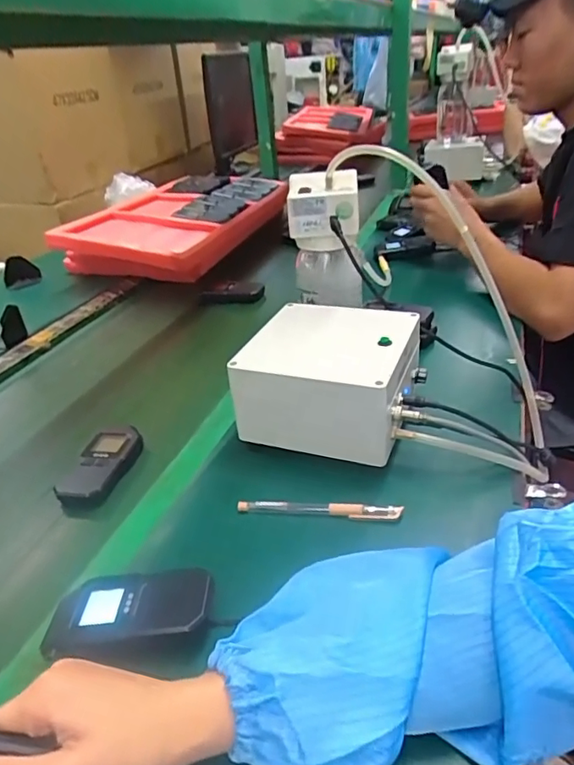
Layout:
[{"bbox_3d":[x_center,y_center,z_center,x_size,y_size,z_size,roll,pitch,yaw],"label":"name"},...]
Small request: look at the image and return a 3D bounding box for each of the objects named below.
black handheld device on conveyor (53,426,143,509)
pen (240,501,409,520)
[{"bbox_3d":[-0.198,0.089,0.578,0.058,0.023,0.106,4,32,15],"label":"black handheld device on conveyor"},{"bbox_3d":[0.029,0.115,0.494,0.148,0.013,0.014,2,31,11],"label":"pen"}]

